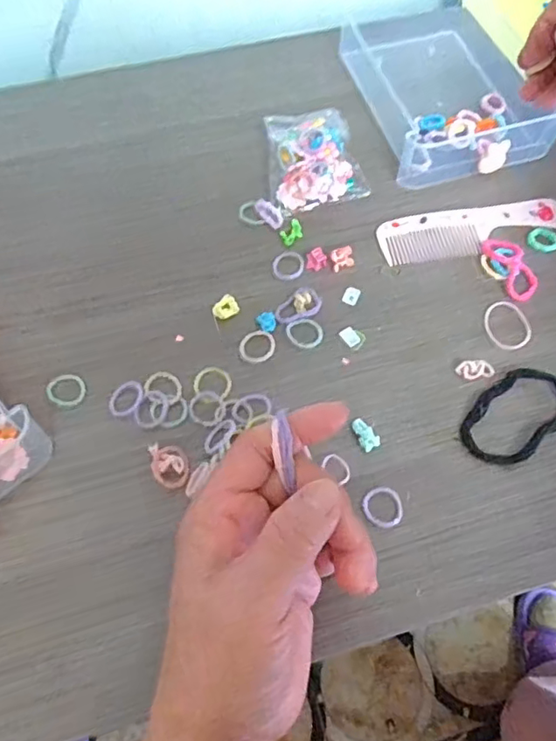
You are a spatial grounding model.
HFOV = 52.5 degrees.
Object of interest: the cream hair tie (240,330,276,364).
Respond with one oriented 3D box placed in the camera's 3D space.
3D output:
[{"bbox_3d":[-0.012,-0.015,0.346,0.022,0.004,0.021,0,64,-1],"label":"cream hair tie"}]

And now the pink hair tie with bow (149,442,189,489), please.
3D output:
[{"bbox_3d":[-0.059,0.051,0.309,0.018,0.008,0.026,-12,65,-7],"label":"pink hair tie with bow"}]

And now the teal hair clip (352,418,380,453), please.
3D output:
[{"bbox_3d":[0.050,0.036,0.321,0.011,0.007,0.019,-30,68,-14],"label":"teal hair clip"}]

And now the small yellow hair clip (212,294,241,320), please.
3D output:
[{"bbox_3d":[-0.033,-0.040,0.357,0.014,0.005,0.017,35,69,15],"label":"small yellow hair clip"}]

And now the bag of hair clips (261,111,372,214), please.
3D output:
[{"bbox_3d":[0.022,-0.152,0.402,0.060,0.021,0.081,-13,65,-7],"label":"bag of hair clips"}]

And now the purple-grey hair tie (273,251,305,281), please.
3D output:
[{"bbox_3d":[0.007,-0.070,0.372,0.021,0.004,0.024,0,64,-1],"label":"purple-grey hair tie"}]

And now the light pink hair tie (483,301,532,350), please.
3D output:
[{"bbox_3d":[0.145,-0.029,0.356,0.030,0.004,0.033,-10,65,-6],"label":"light pink hair tie"}]

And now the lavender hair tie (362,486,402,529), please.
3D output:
[{"bbox_3d":[0.057,0.073,0.304,0.021,0.004,0.022,0,64,-1],"label":"lavender hair tie"}]

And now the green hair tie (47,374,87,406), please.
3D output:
[{"bbox_3d":[-0.124,0.010,0.331,0.023,0.004,0.018,12,65,5],"label":"green hair tie"}]

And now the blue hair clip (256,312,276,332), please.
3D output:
[{"bbox_3d":[-0.007,-0.030,0.353,0.011,0.004,0.014,-20,66,-10],"label":"blue hair clip"}]

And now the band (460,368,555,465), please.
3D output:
[{"bbox_3d":[0.137,0.026,0.324,0.068,0.011,0.041,-33,69,-16],"label":"band"}]

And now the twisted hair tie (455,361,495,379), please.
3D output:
[{"bbox_3d":[0.119,0.000,0.339,0.022,0.007,0.009,-5,64,-3],"label":"twisted hair tie"}]

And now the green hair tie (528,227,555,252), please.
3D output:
[{"bbox_3d":[0.182,-0.089,0.384,0.019,0.006,0.018,0,64,-1],"label":"green hair tie"}]

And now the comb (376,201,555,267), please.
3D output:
[{"bbox_3d":[0.134,-0.096,0.385,0.130,0.006,0.038,-7,65,-4],"label":"comb"}]

